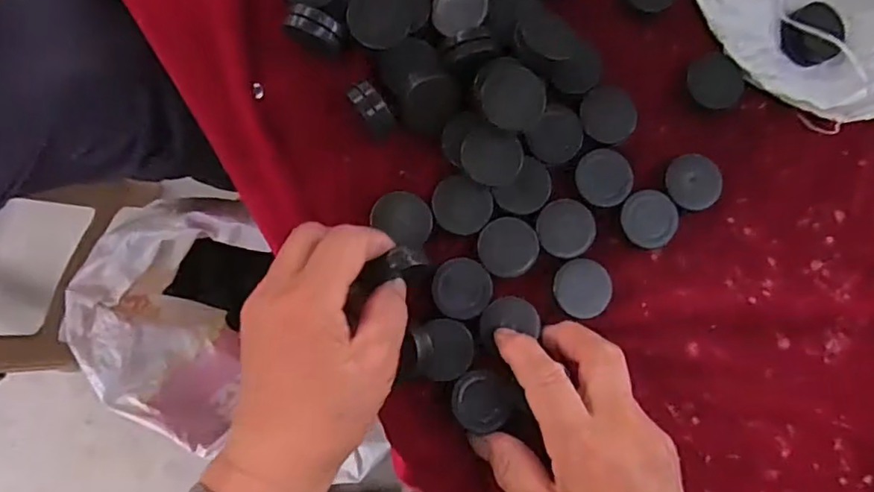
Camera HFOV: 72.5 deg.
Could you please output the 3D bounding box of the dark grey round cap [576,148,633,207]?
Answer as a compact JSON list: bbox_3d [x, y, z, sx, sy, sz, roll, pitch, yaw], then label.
[{"bbox_3d":[0.093,-0.038,0.330,0.032,0.004,0.030,0,87,-5],"label":"dark grey round cap"}]

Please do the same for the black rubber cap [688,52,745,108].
[{"bbox_3d":[0.159,-0.095,0.341,0.031,0.008,0.033,0,87,-5],"label":"black rubber cap"}]

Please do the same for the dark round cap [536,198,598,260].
[{"bbox_3d":[0.071,-0.010,0.327,0.032,0.004,0.031,0,87,-5],"label":"dark round cap"}]

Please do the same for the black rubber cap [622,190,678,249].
[{"bbox_3d":[0.119,-0.015,0.334,0.030,0.006,0.032,0,87,-5],"label":"black rubber cap"}]

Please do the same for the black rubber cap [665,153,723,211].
[{"bbox_3d":[0.145,-0.036,0.339,0.031,0.013,0.030,0,87,-5],"label":"black rubber cap"}]

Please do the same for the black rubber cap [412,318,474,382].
[{"bbox_3d":[0.004,0.055,0.316,0.031,0.009,0.032,0,87,-5],"label":"black rubber cap"}]

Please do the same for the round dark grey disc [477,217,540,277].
[{"bbox_3d":[0.039,0.001,0.323,0.032,0.004,0.032,0,87,-5],"label":"round dark grey disc"}]

